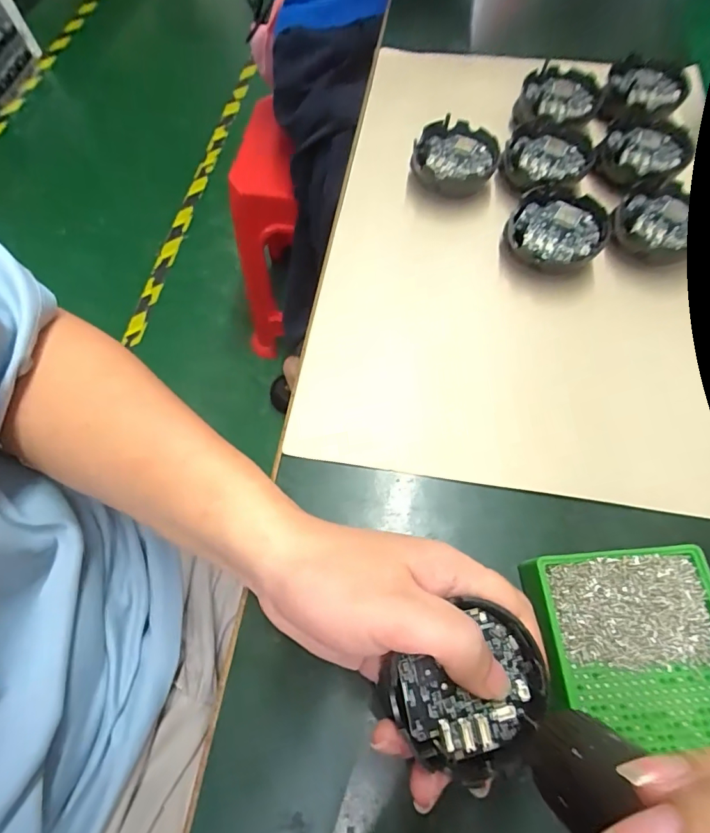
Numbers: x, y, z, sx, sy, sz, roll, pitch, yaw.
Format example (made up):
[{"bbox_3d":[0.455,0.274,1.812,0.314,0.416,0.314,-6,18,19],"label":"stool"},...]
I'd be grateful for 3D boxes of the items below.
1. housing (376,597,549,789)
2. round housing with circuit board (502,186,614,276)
[{"bbox_3d":[0.053,0.124,0.199,0.071,0.015,0.062,-33,70,-14],"label":"housing"},{"bbox_3d":[0.155,-0.140,0.345,0.070,0.029,0.070,0,66,0],"label":"round housing with circuit board"}]

